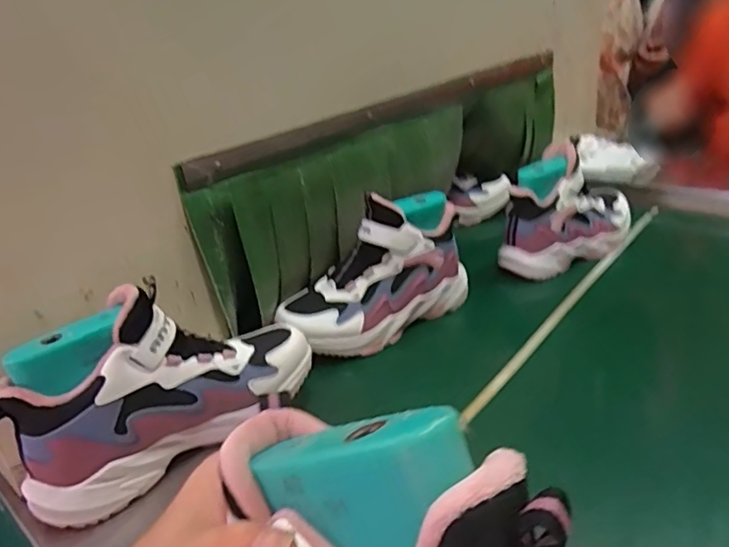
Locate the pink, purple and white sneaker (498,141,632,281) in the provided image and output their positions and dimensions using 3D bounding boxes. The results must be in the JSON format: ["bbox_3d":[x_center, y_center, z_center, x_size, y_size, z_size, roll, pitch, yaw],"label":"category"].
[{"bbox_3d":[0.315,-0.102,0.852,0.253,0.155,0.077,-23,29,-32],"label":"pink, purple and white sneaker"}]

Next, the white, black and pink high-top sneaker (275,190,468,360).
[{"bbox_3d":[0.012,-0.002,0.720,0.251,0.150,0.090,-23,29,-32],"label":"white, black and pink high-top sneaker"}]

